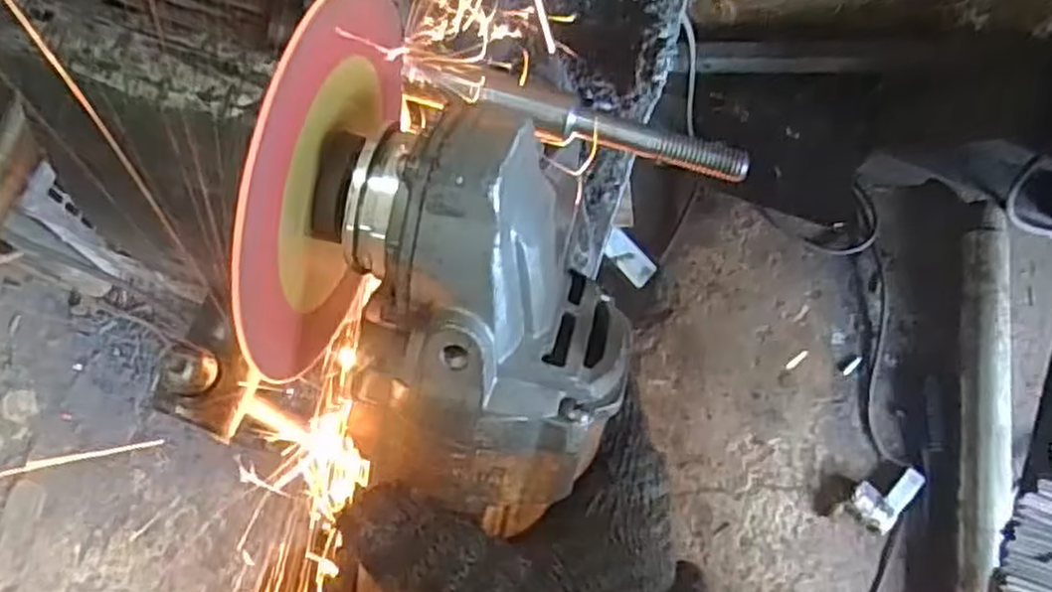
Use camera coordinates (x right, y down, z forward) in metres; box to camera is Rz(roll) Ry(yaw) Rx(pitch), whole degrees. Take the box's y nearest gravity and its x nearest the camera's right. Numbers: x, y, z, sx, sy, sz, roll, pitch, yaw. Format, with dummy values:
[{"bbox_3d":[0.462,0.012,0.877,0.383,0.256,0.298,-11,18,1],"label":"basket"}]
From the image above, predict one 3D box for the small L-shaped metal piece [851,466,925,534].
[{"bbox_3d":[0.570,0.312,1.243,0.070,0.021,0.119,40,77,13],"label":"small L-shaped metal piece"}]

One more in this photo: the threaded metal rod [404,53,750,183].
[{"bbox_3d":[0.014,-0.053,0.233,0.104,0.011,0.010,16,73,7],"label":"threaded metal rod"}]

